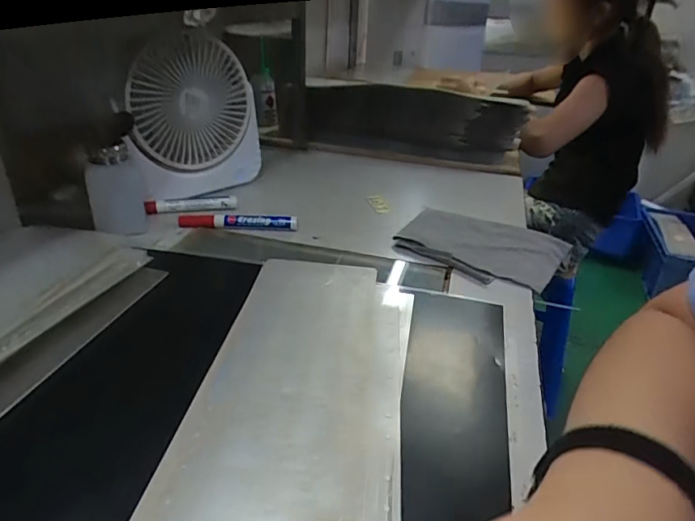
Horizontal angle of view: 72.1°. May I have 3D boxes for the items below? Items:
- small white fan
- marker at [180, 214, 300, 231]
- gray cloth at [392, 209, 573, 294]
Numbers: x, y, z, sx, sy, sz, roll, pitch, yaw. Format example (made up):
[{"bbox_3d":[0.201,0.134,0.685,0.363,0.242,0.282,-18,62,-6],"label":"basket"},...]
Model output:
[{"bbox_3d":[-0.222,-0.161,0.586,0.081,0.188,0.246,18,33,27],"label":"small white fan"},{"bbox_3d":[-0.129,-0.048,0.564,0.139,0.017,0.016,2,29,0],"label":"marker"},{"bbox_3d":[0.151,-0.019,0.545,0.166,0.020,0.145,19,34,29],"label":"gray cloth"}]

